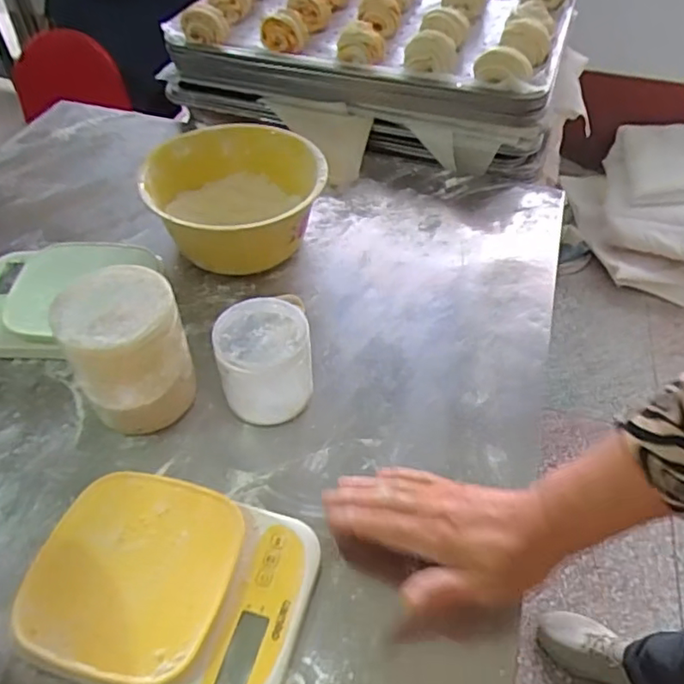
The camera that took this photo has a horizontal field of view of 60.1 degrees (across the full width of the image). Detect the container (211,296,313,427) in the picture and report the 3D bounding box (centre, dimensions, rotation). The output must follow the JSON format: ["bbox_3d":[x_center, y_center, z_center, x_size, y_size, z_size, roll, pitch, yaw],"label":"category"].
[{"bbox_3d":[-0.071,0.017,0.547,0.080,0.087,0.079,-7,49,-7],"label":"container"}]

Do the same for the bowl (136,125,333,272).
[{"bbox_3d":[-0.121,-0.162,0.698,0.202,0.097,0.192,0,48,-1],"label":"bowl"}]

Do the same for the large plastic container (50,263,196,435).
[{"bbox_3d":[-0.185,0.011,0.527,0.099,0.124,0.095,0,48,-1],"label":"large plastic container"}]

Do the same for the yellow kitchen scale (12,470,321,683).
[{"bbox_3d":[-0.124,0.180,0.436,0.194,0.033,0.146,12,49,10],"label":"yellow kitchen scale"}]

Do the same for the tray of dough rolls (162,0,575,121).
[{"bbox_3d":[0.066,-0.543,0.970,0.583,0.088,0.404,16,50,13],"label":"tray of dough rolls"}]

